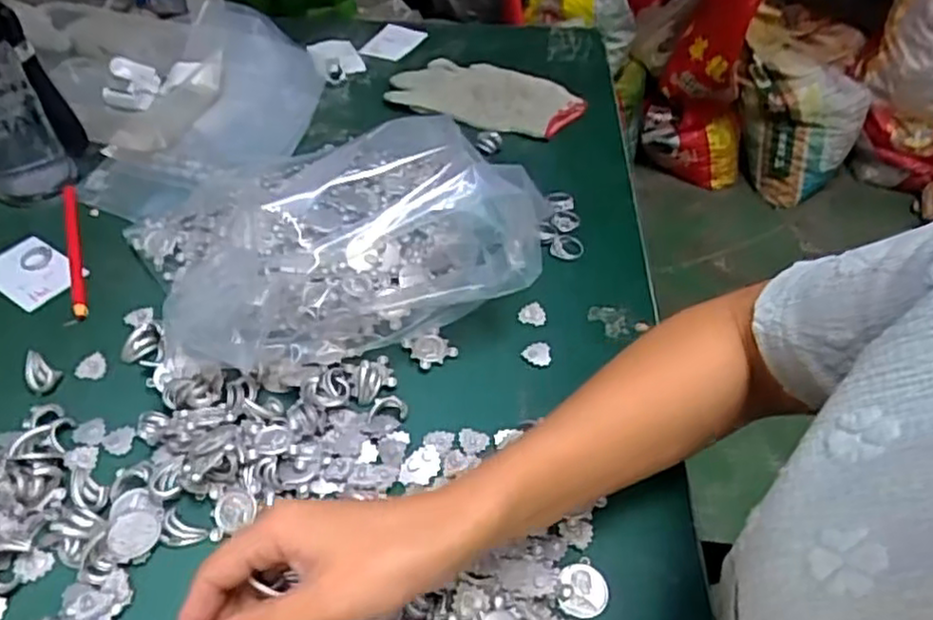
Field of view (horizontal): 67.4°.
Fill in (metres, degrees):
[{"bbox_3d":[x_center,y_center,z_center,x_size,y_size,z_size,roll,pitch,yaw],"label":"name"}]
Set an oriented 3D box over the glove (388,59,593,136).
[{"bbox_3d":[0.023,-0.228,0.728,0.193,0.016,0.104,22,49,16],"label":"glove"}]

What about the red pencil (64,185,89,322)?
[{"bbox_3d":[-0.321,-0.050,0.571,0.012,0.010,0.168,-16,50,-18],"label":"red pencil"}]

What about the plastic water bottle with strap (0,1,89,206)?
[{"bbox_3d":[-0.385,-0.186,0.578,0.079,0.180,0.093,-23,53,-24],"label":"plastic water bottle with strap"}]

